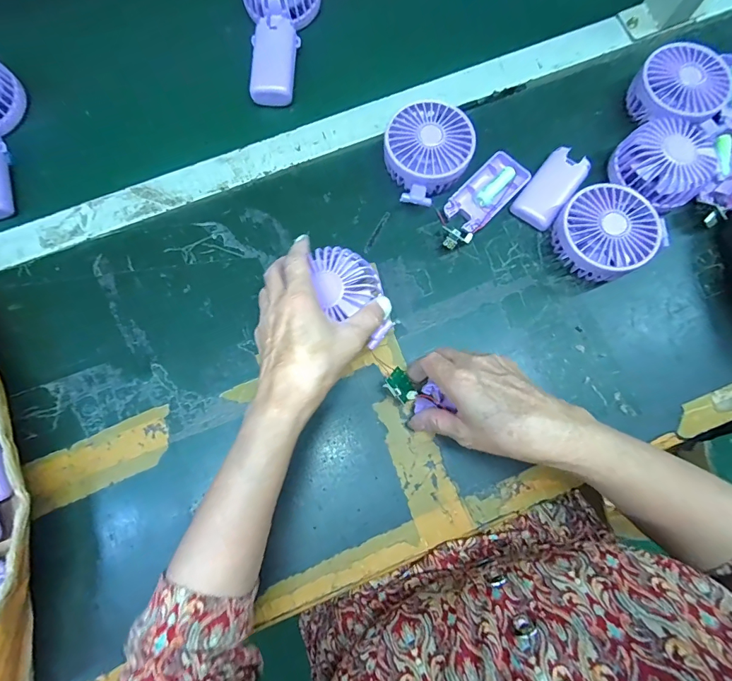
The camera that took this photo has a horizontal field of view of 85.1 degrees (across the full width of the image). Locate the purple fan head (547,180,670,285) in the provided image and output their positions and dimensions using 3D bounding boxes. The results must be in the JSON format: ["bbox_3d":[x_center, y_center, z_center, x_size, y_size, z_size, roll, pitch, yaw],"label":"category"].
[{"bbox_3d":[0.226,-0.099,0.379,0.086,0.043,0.082,0,77,1],"label":"purple fan head"}]

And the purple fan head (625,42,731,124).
[{"bbox_3d":[0.321,-0.257,0.411,0.078,0.038,0.082,0,77,1],"label":"purple fan head"}]

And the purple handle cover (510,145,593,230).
[{"bbox_3d":[0.190,-0.156,0.408,0.043,0.017,0.088,37,80,9],"label":"purple handle cover"}]

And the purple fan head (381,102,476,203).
[{"bbox_3d":[0.059,-0.186,0.401,0.093,0.040,0.082,-41,80,-8],"label":"purple fan head"}]

